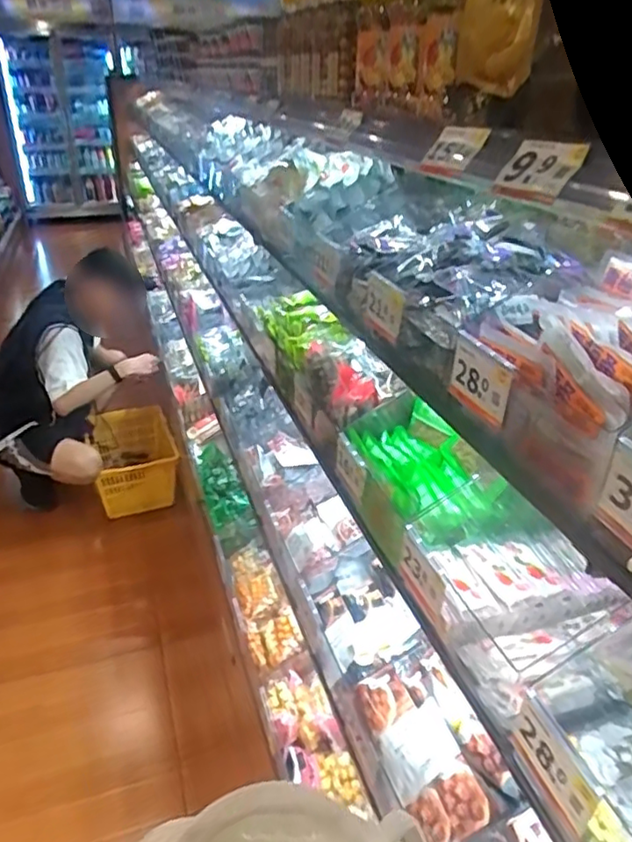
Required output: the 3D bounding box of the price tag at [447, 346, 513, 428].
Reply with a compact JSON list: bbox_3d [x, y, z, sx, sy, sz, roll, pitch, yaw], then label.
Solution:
[{"bbox_3d":[0.157,-0.035,0.601,0.006,0.051,0.092,3,22,-18],"label":"price tag"}]

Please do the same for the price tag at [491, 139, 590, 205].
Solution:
[{"bbox_3d":[0.208,-0.236,0.581,0.009,0.058,0.099,28,13,-27],"label":"price tag"}]

